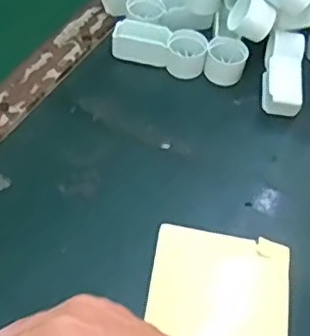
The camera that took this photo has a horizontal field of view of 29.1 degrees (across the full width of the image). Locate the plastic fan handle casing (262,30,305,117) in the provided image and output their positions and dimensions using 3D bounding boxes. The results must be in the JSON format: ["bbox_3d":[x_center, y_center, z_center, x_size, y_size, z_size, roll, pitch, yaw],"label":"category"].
[{"bbox_3d":[0.127,-0.092,0.589,0.036,0.030,0.088,7,70,0],"label":"plastic fan handle casing"}]

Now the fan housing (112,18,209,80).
[{"bbox_3d":[0.005,-0.121,0.596,0.093,0.034,0.038,14,53,5],"label":"fan housing"}]

